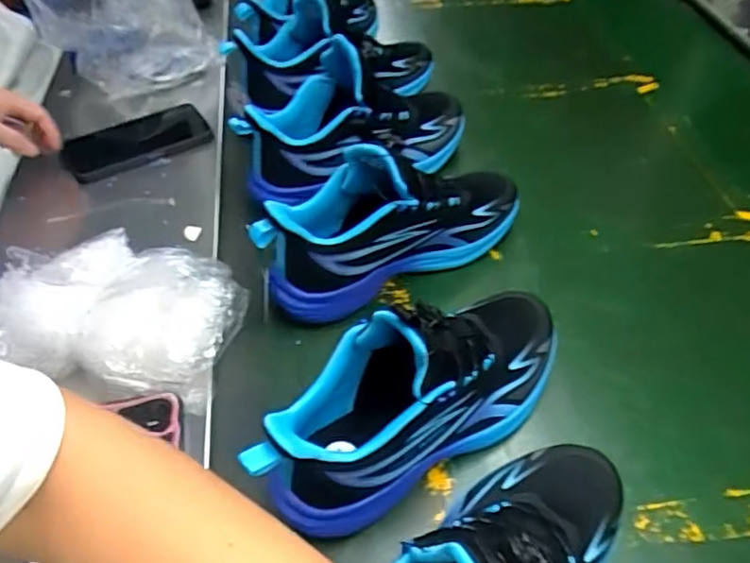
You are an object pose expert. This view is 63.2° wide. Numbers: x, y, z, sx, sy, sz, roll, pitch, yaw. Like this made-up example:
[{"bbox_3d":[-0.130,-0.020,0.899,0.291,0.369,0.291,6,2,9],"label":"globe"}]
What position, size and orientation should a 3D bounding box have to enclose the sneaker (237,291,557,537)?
[{"bbox_3d":[0.040,0.078,0.458,0.291,0.162,0.090,-19,51,-33],"label":"sneaker"}]

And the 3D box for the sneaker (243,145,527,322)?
[{"bbox_3d":[0.019,-0.062,0.585,0.271,0.131,0.086,-24,53,-21],"label":"sneaker"}]

